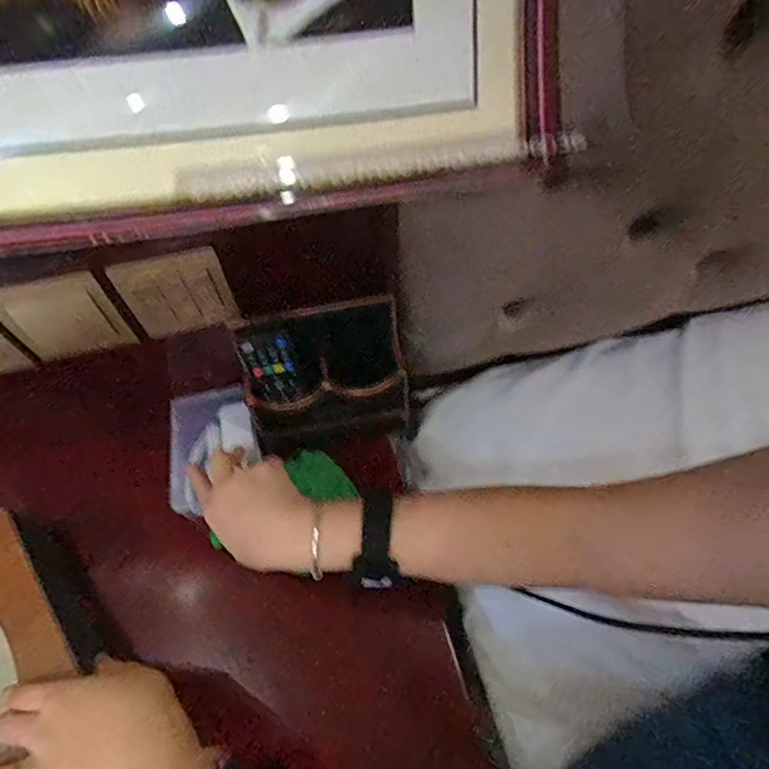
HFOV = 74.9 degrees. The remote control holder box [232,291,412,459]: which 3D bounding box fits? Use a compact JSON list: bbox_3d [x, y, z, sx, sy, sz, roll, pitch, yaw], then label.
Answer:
[{"bbox_3d":[-0.061,-0.009,0.500,0.152,0.135,0.076,-12,58,-7],"label":"remote control holder box"}]

